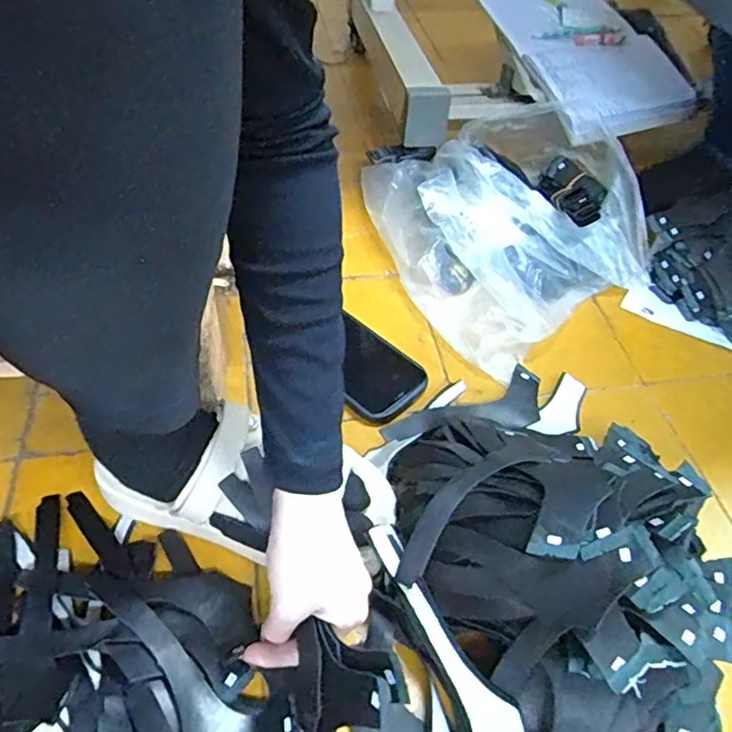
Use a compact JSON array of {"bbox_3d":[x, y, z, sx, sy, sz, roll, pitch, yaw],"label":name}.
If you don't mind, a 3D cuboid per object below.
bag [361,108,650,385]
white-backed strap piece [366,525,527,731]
[{"bbox_3d":[0.175,-0.173,0.709,0.293,0.093,0.317,-20,53,-19],"label":"bag"},{"bbox_3d":[0.045,0.196,0.395,0.066,0.016,0.186,-18,65,-18],"label":"white-backed strap piece"}]

